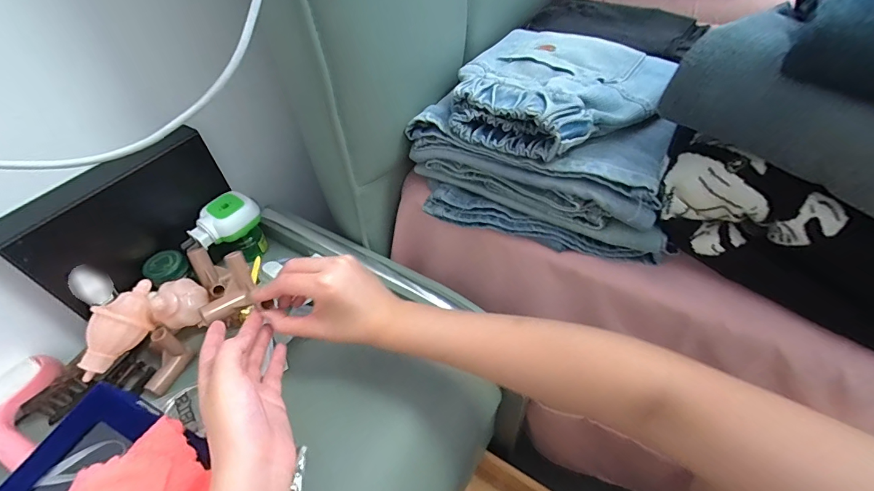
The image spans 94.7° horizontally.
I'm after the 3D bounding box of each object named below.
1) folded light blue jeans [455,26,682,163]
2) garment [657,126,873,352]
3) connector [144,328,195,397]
[{"bbox_3d":[0.123,-0.178,0.413,0.183,0.038,0.251,19,52,20],"label":"folded light blue jeans"},{"bbox_3d":[0.272,0.004,0.303,0.227,0.100,0.041,40,60,17],"label":"garment"},{"bbox_3d":[-0.279,0.120,0.408,0.019,0.052,0.051,12,50,14],"label":"connector"}]

